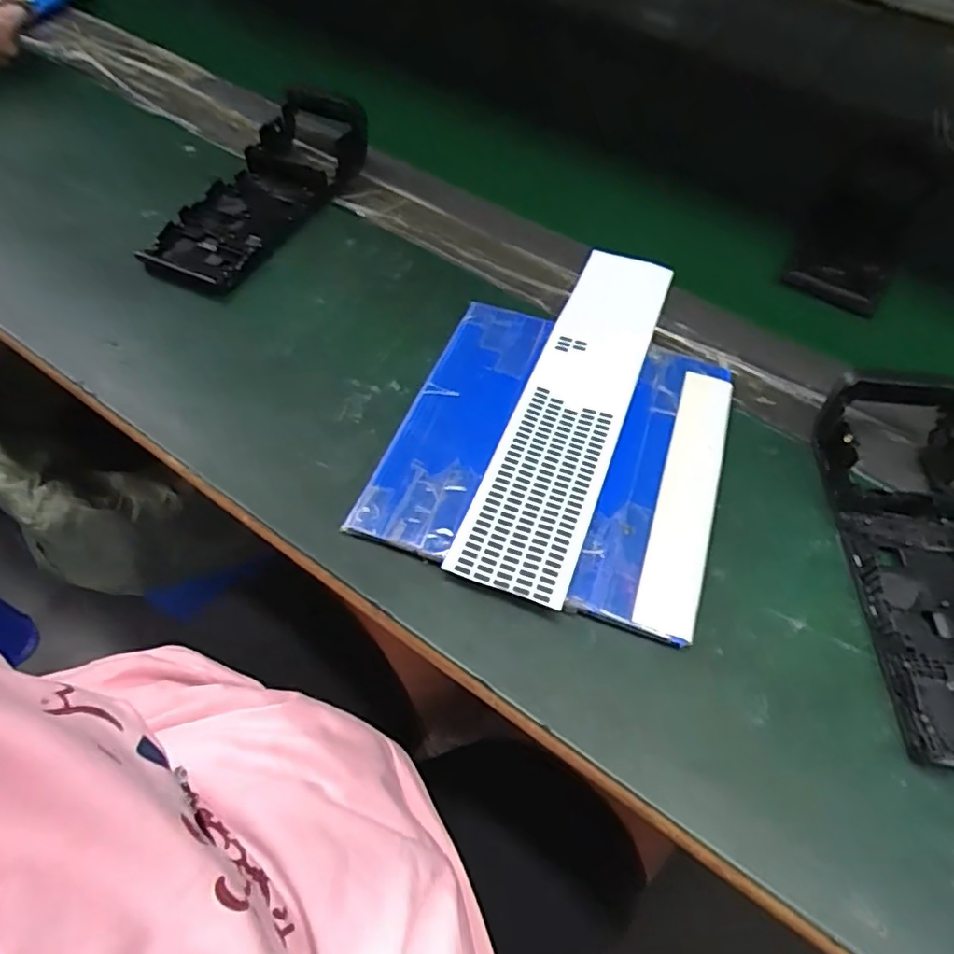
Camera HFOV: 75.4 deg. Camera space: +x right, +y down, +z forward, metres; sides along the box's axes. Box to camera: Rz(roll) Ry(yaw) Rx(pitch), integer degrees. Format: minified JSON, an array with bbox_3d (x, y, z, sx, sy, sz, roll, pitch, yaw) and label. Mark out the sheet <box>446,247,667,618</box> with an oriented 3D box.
[{"bbox_3d":[0.068,-0.056,0.405,0.067,0.006,0.302,19,56,11],"label":"sheet"}]

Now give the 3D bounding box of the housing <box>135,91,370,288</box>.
[{"bbox_3d":[-0.171,-0.234,0.486,0.087,0.046,0.214,23,58,11],"label":"housing"}]

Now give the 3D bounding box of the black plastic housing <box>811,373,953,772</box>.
[{"bbox_3d":[0.251,0.041,0.331,0.084,0.044,0.208,6,56,0],"label":"black plastic housing"}]

